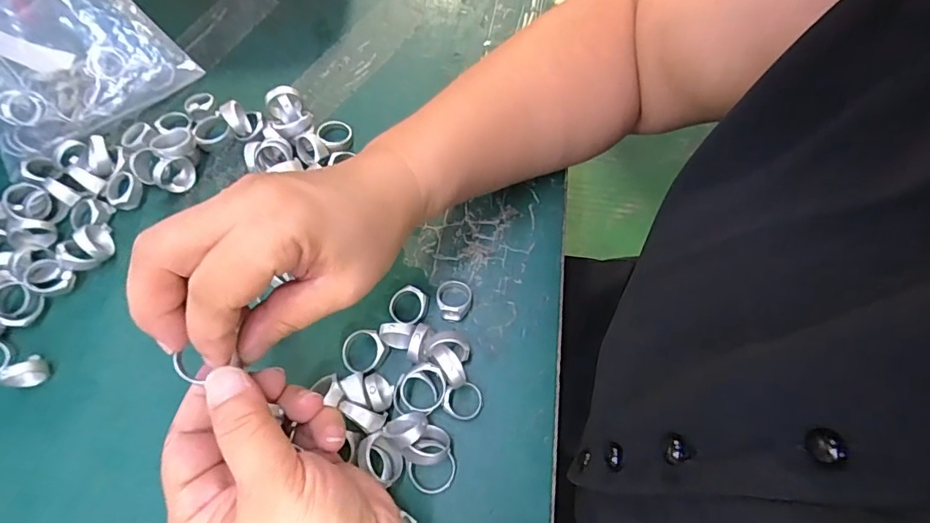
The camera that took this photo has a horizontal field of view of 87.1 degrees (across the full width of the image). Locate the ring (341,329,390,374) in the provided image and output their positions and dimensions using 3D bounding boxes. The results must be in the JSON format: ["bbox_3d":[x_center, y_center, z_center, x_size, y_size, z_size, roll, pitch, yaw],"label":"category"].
[{"bbox_3d":[-0.060,0.052,0.285,0.027,0.012,0.024,-35,72,-11],"label":"ring"}]

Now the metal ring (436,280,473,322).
[{"bbox_3d":[-0.006,0.022,0.296,0.022,0.014,0.025,-8,69,-2],"label":"metal ring"}]

